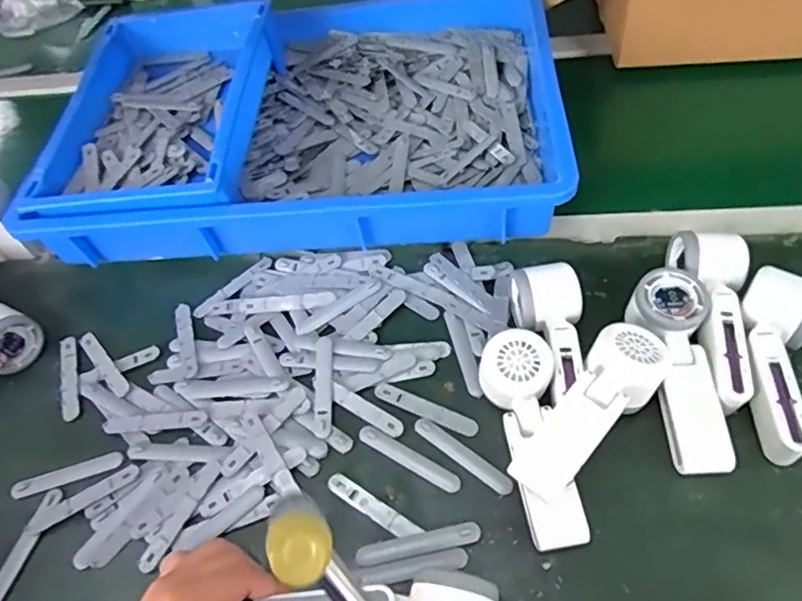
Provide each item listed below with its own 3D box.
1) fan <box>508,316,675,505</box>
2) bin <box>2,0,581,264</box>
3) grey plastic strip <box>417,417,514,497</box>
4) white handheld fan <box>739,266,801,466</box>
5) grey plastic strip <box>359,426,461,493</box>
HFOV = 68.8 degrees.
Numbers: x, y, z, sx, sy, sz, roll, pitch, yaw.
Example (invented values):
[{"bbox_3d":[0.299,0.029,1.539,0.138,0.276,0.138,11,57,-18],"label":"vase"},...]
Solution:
[{"bbox_3d":[0.150,0.091,0.469,0.058,0.056,0.165,34,65,28],"label":"fan"},{"bbox_3d":[-0.109,-0.221,0.691,0.556,0.104,0.394,-2,54,6],"label":"bin"},{"bbox_3d":[0.053,0.131,0.496,0.095,0.006,0.018,31,63,26],"label":"grey plastic strip"},{"bbox_3d":[0.307,0.049,0.479,0.058,0.052,0.160,14,57,17],"label":"white handheld fan"},{"bbox_3d":[0.006,0.134,0.498,0.096,0.004,0.016,24,61,23],"label":"grey plastic strip"}]

